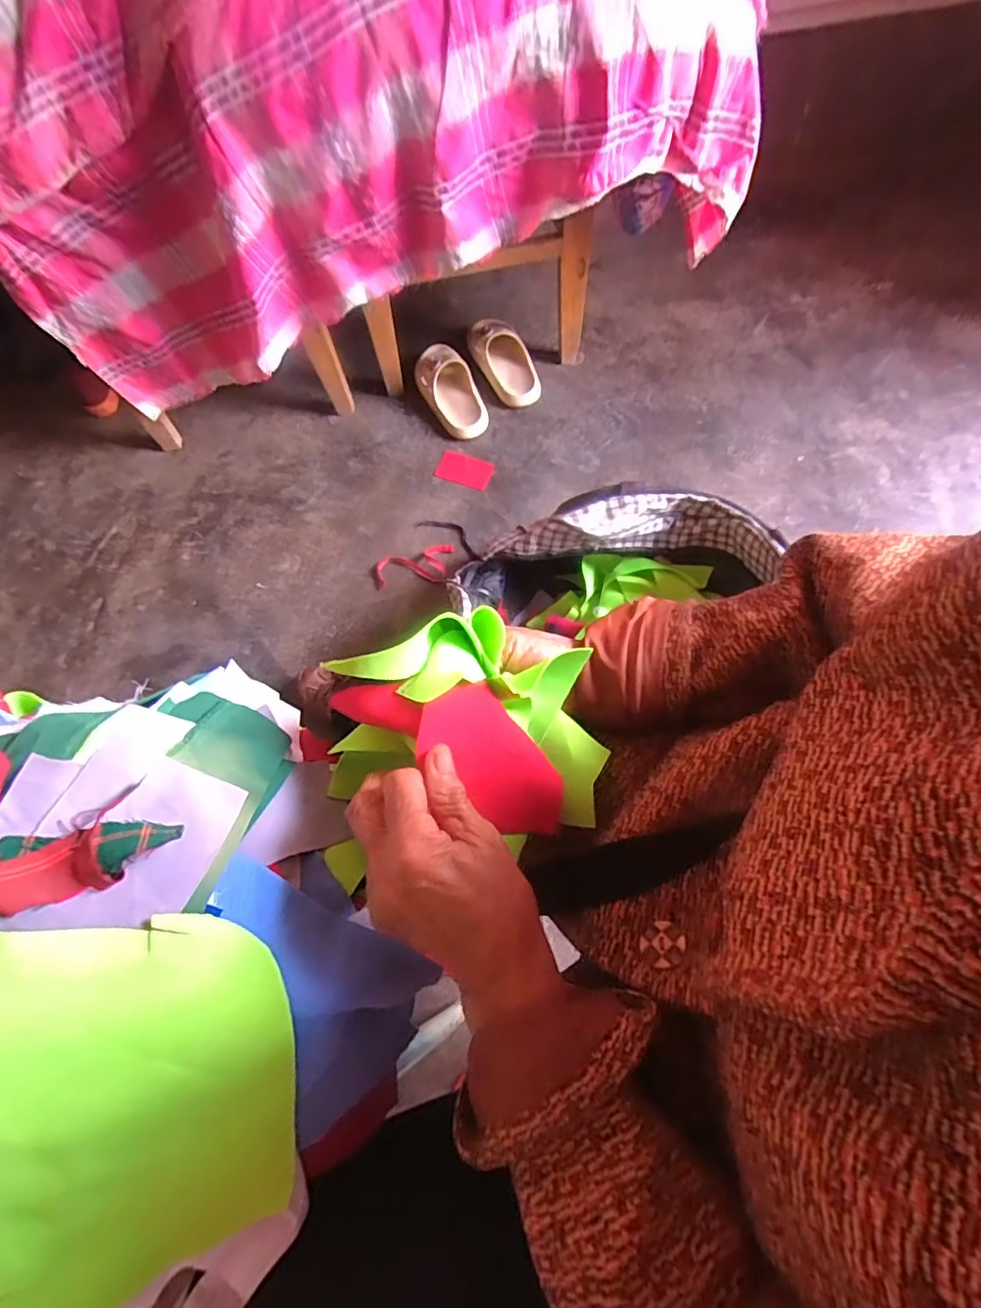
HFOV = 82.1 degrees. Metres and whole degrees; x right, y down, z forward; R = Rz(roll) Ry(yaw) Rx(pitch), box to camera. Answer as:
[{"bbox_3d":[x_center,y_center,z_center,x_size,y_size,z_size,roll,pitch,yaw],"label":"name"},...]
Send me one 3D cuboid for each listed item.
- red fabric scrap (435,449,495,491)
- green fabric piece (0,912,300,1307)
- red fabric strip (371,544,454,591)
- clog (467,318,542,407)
[{"bbox_3d":[-0.047,-0.340,1.034,0.099,0.006,0.060,17,70,9],"label":"red fabric scrap"},{"bbox_3d":[-0.187,0.210,0.259,0.168,0.093,0.161,-2,68,2],"label":"green fabric piece"},{"bbox_3d":[-0.133,-0.150,0.953,0.144,0.015,0.070,-10,68,-1],"label":"red fabric strip"},{"bbox_3d":[0.028,-0.564,1.079,0.091,0.065,0.199,-28,70,-8],"label":"clog"}]

